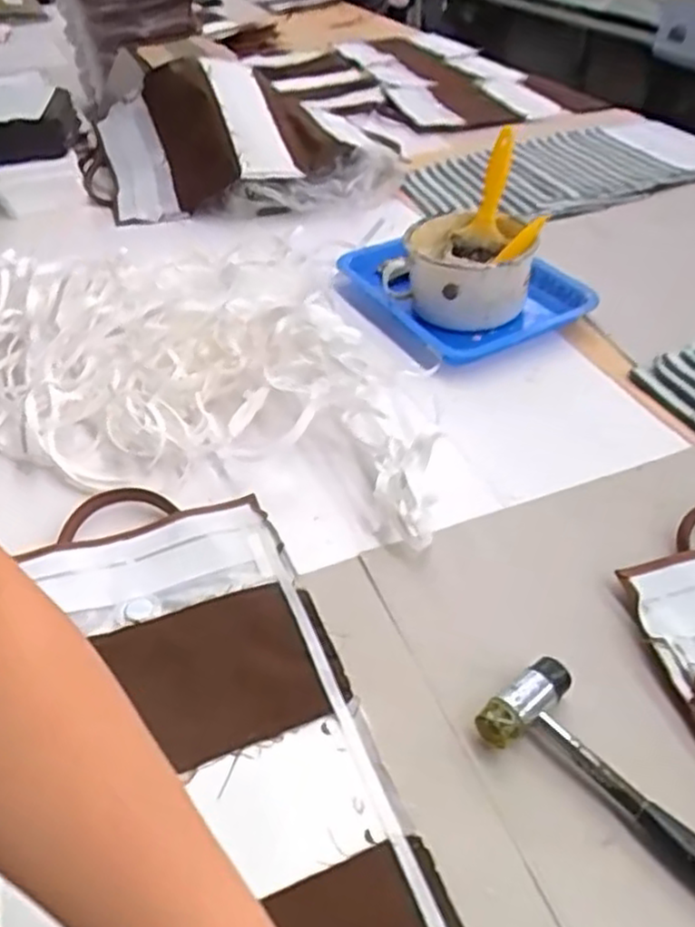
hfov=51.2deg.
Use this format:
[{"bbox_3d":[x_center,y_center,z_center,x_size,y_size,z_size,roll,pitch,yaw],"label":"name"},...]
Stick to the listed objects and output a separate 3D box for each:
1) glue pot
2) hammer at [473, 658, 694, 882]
[{"bbox_3d":[0.127,-0.230,0.855,0.159,0.083,0.159,-3,42,2],"label":"glue pot"},{"bbox_3d":[0.188,0.200,0.420,0.229,0.026,0.064,30,52,33],"label":"hammer"}]

